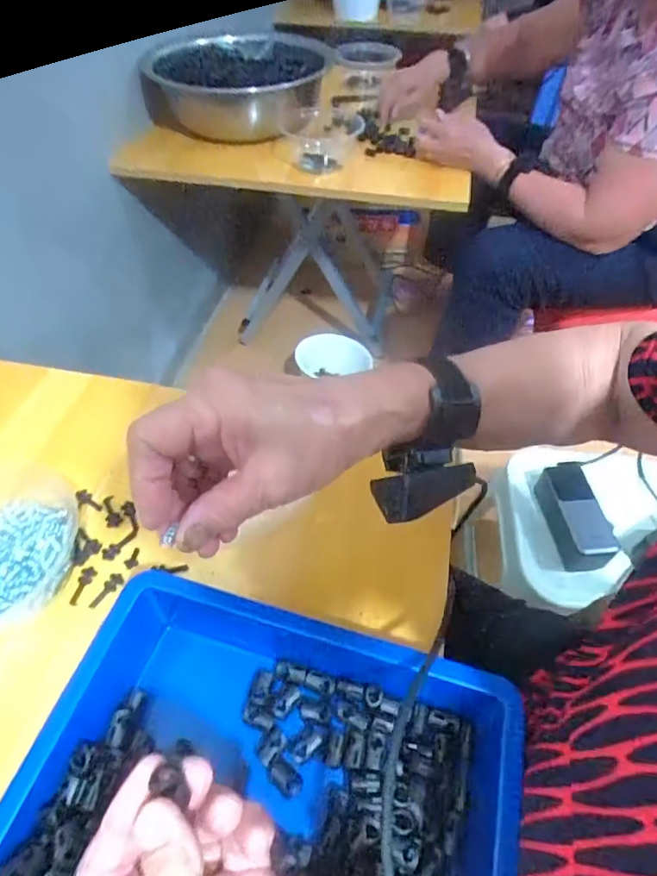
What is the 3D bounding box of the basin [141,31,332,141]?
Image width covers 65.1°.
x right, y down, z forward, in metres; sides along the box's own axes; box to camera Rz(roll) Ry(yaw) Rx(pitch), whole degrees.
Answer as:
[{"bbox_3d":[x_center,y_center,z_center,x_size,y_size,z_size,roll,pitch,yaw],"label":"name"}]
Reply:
[{"bbox_3d":[-0.136,-0.627,0.916,0.258,0.109,0.297,24,55,16],"label":"basin"}]

